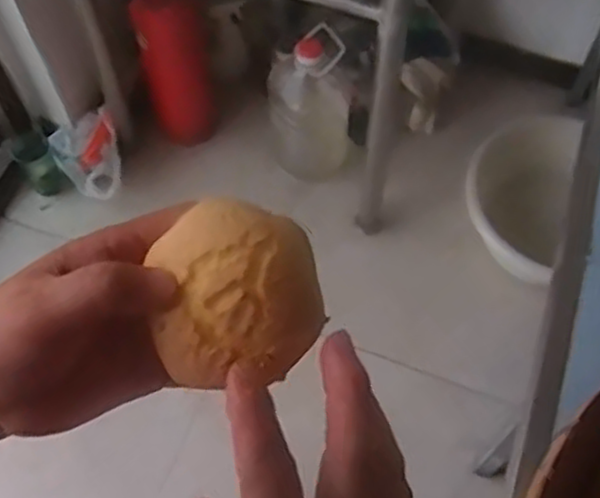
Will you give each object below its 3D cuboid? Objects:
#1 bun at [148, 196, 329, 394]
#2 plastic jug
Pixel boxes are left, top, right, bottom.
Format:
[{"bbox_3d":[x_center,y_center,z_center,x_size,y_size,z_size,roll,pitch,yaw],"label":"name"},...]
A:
[{"bbox_3d":[-0.026,0.020,0.303,0.061,0.040,0.073,21,106,2],"label":"bun"},{"bbox_3d":[0.025,-0.275,1.540,0.166,0.340,0.146,-11,63,-6],"label":"plastic jug"}]

